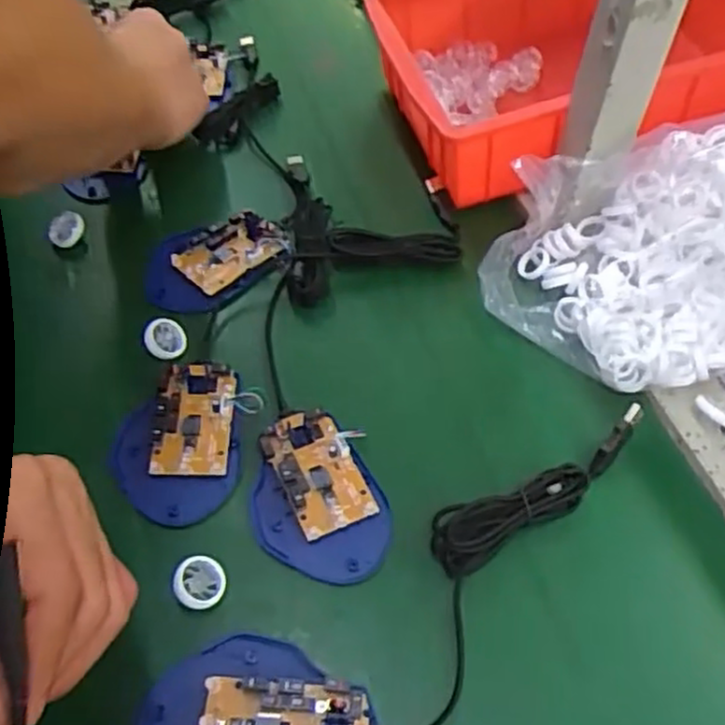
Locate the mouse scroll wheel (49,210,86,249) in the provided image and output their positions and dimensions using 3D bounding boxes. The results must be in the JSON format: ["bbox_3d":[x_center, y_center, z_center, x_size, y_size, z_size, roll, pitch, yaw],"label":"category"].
[{"bbox_3d":[-0.220,-0.099,0.546,0.027,0.005,0.022,-46,106,-4],"label":"mouse scroll wheel"}]

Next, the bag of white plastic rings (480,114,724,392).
[{"bbox_3d":[0.248,-0.085,0.499,0.317,0.105,0.183,-2,53,-4],"label":"bag of white plastic rings"}]

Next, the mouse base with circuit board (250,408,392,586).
[{"bbox_3d":[-0.027,0.075,0.422,0.072,0.014,0.105,-14,55,-12],"label":"mouse base with circuit board"}]

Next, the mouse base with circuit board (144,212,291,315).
[{"bbox_3d":[-0.105,-0.072,0.532,0.105,0.020,0.063,-19,56,-16],"label":"mouse base with circuit board"}]

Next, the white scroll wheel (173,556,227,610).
[{"bbox_3d":[-0.085,0.117,0.387,0.026,0.014,0.026,1,53,-2],"label":"white scroll wheel"}]

